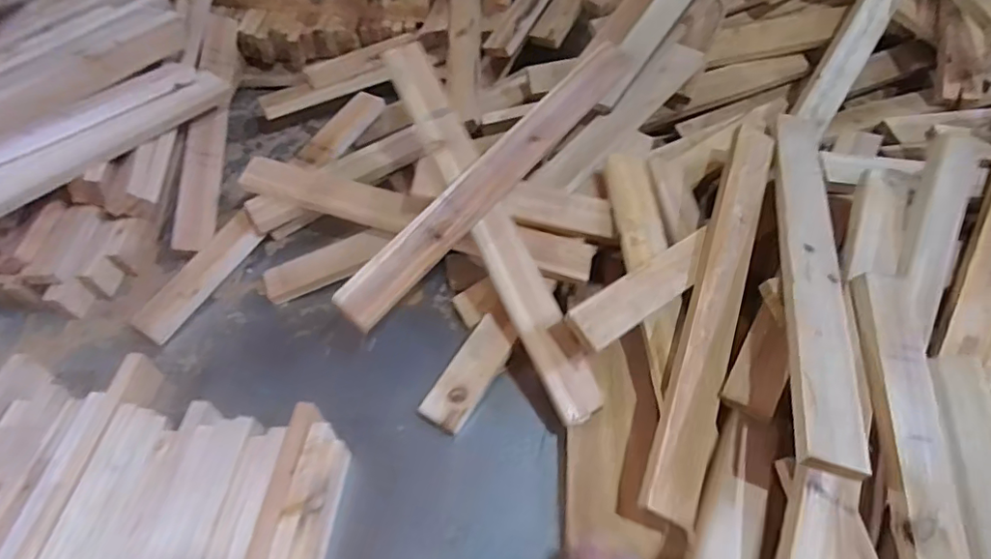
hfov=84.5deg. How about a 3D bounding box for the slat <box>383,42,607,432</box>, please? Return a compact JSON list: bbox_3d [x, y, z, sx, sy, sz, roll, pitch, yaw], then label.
[{"bbox_3d":[-0.011,-0.075,0.645,0.057,0.027,0.502,-22,75,-16],"label":"slat"}]

